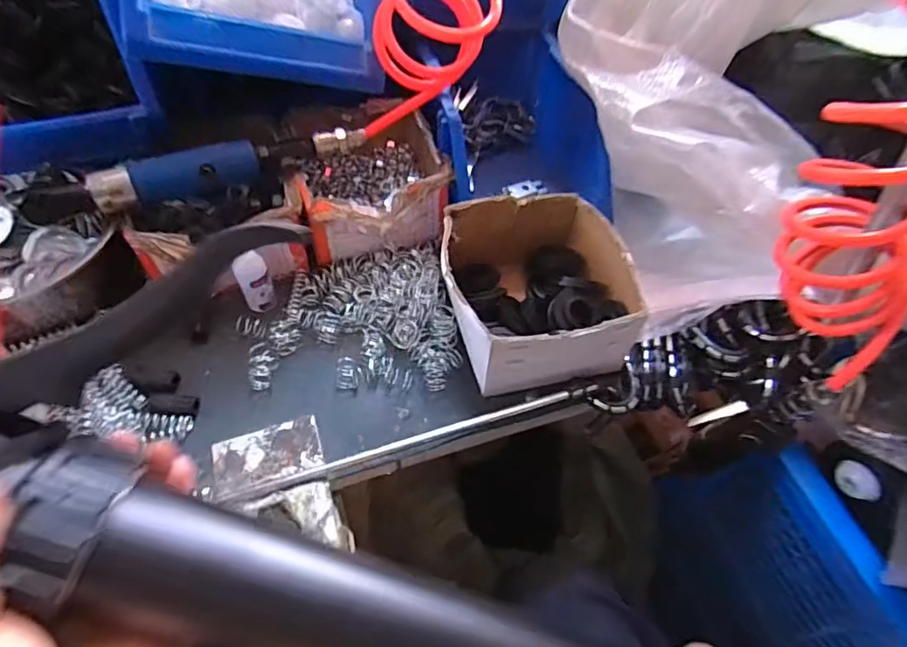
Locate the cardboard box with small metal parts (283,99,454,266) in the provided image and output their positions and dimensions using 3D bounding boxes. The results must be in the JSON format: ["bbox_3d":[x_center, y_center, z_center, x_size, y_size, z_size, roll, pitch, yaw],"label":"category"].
[{"bbox_3d":[-0.087,-0.145,0.524,0.138,0.070,0.164,-13,53,-14],"label":"cardboard box with small metal parts"}]

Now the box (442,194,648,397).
[{"bbox_3d":[0.065,-0.028,0.442,0.141,0.076,0.151,-13,53,-13],"label":"box"}]

